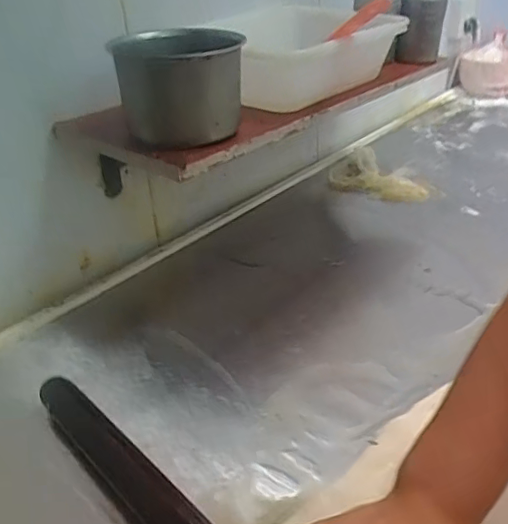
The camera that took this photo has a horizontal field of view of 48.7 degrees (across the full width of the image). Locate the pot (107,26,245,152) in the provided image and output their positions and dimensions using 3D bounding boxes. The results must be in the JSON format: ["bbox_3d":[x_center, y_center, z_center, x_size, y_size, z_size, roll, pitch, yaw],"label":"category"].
[{"bbox_3d":[-0.071,-0.172,0.559,0.119,0.096,0.131,-3,30,0],"label":"pot"}]

